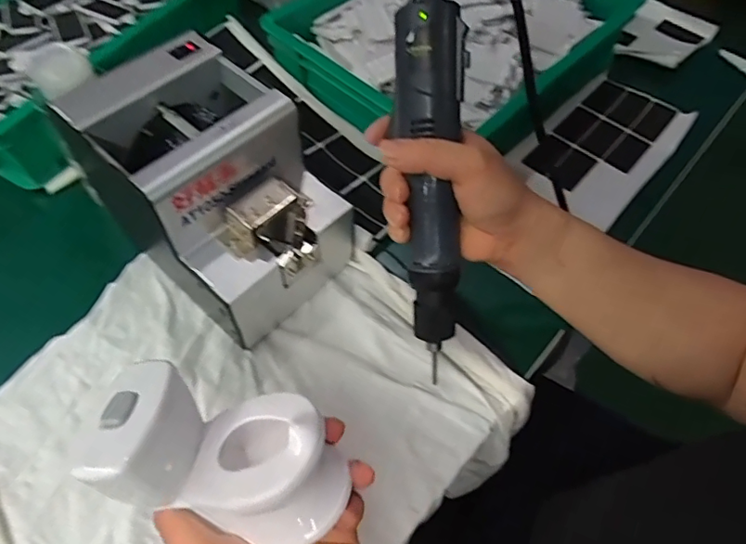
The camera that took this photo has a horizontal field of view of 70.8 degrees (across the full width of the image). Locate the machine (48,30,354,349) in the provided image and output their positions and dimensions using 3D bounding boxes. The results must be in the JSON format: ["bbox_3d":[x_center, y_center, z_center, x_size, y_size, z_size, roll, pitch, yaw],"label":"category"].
[{"bbox_3d":[-0.116,-0.065,0.419,0.177,0.141,0.134,40,65,21],"label":"machine"}]

